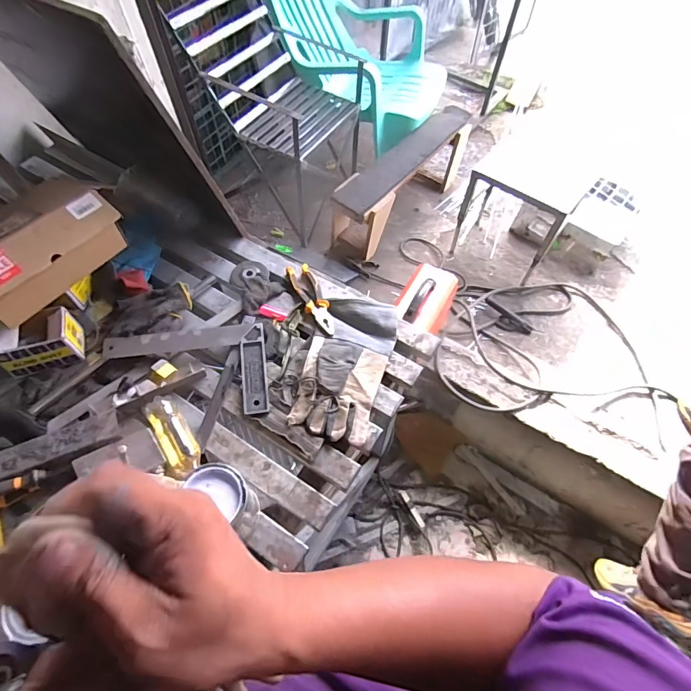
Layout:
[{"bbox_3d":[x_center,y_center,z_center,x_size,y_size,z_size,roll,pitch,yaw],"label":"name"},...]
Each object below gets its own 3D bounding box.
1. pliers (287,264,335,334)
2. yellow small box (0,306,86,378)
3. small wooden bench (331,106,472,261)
[{"bbox_3d":[-0.070,-0.101,0.897,0.053,0.017,0.196,-22,61,-12],"label":"pliers"},{"bbox_3d":[-0.585,-0.010,0.804,0.134,0.059,0.092,-19,61,-11],"label":"yellow small box"},{"bbox_3d":[0.237,-0.689,1.782,0.207,0.317,0.760,36,66,20],"label":"small wooden bench"}]

